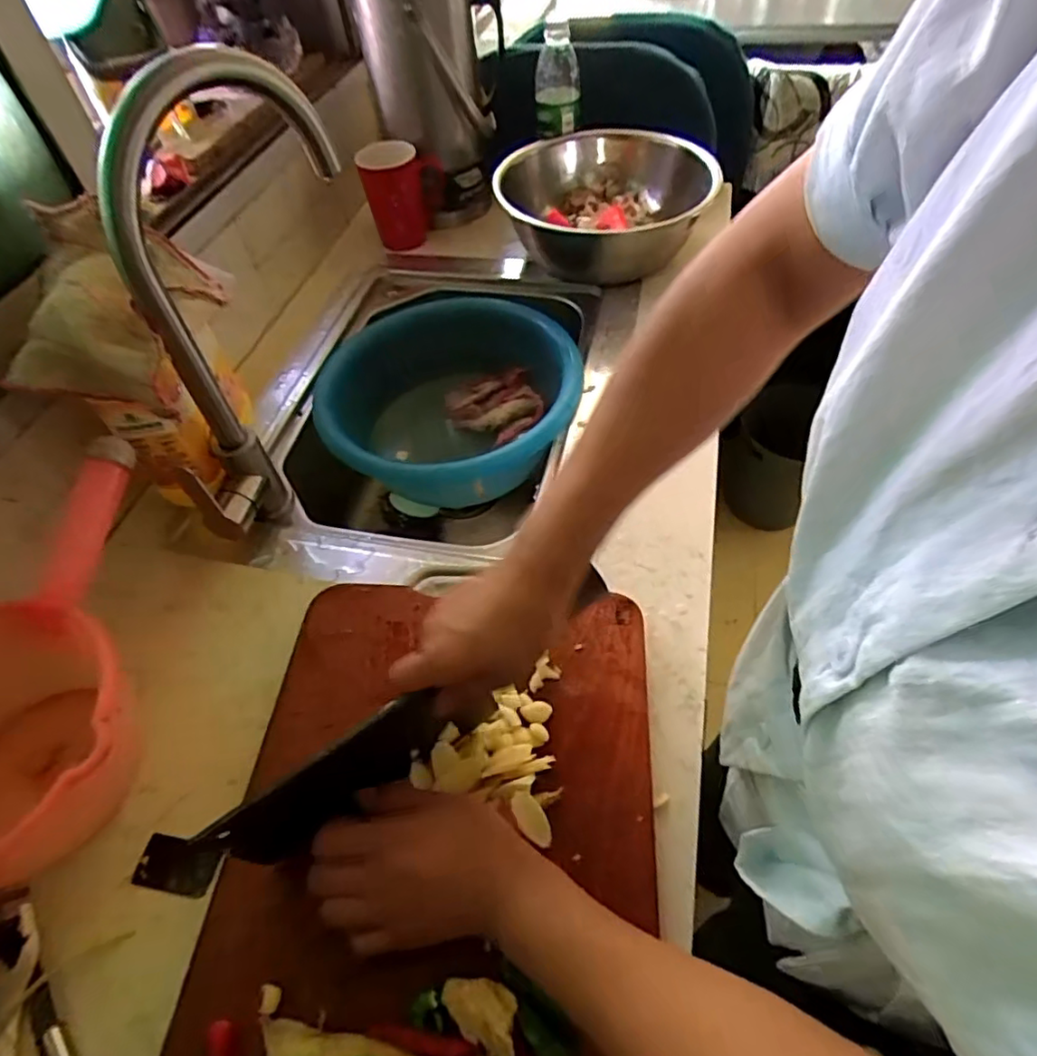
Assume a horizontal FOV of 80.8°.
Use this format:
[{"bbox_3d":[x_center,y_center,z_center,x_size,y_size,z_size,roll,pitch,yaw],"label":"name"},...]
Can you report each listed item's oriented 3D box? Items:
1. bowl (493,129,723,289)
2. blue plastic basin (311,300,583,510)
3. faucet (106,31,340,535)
[{"bbox_3d":[0.118,-0.437,0.847,0.269,0.120,0.278,-2,53,3],"label":"bowl"},{"bbox_3d":[-0.086,-0.147,0.774,0.316,0.130,0.317,-2,53,3],"label":"blue plastic basin"},{"bbox_3d":[-0.233,-0.189,0.536,0.052,0.345,0.267,20,58,19],"label":"faucet"}]

